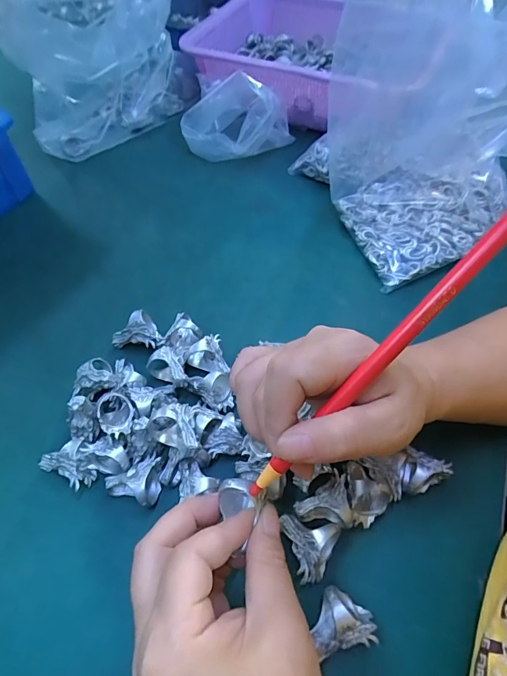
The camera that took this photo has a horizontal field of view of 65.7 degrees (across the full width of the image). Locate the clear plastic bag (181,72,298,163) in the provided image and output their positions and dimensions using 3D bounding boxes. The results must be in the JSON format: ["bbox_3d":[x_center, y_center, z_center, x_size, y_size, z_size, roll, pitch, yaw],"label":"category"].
[{"bbox_3d":[-0.018,-0.260,0.461,0.120,0.080,0.085,16,58,12],"label":"clear plastic bag"}]

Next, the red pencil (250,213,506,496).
[{"bbox_3d":[0.055,0.014,0.179,0.168,0.007,0.009,-49,63,12],"label":"red pencil"}]

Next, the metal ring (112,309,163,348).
[{"bbox_3d":[-0.099,-0.008,0.333,0.037,0.023,0.028,6,57,5],"label":"metal ring"}]

